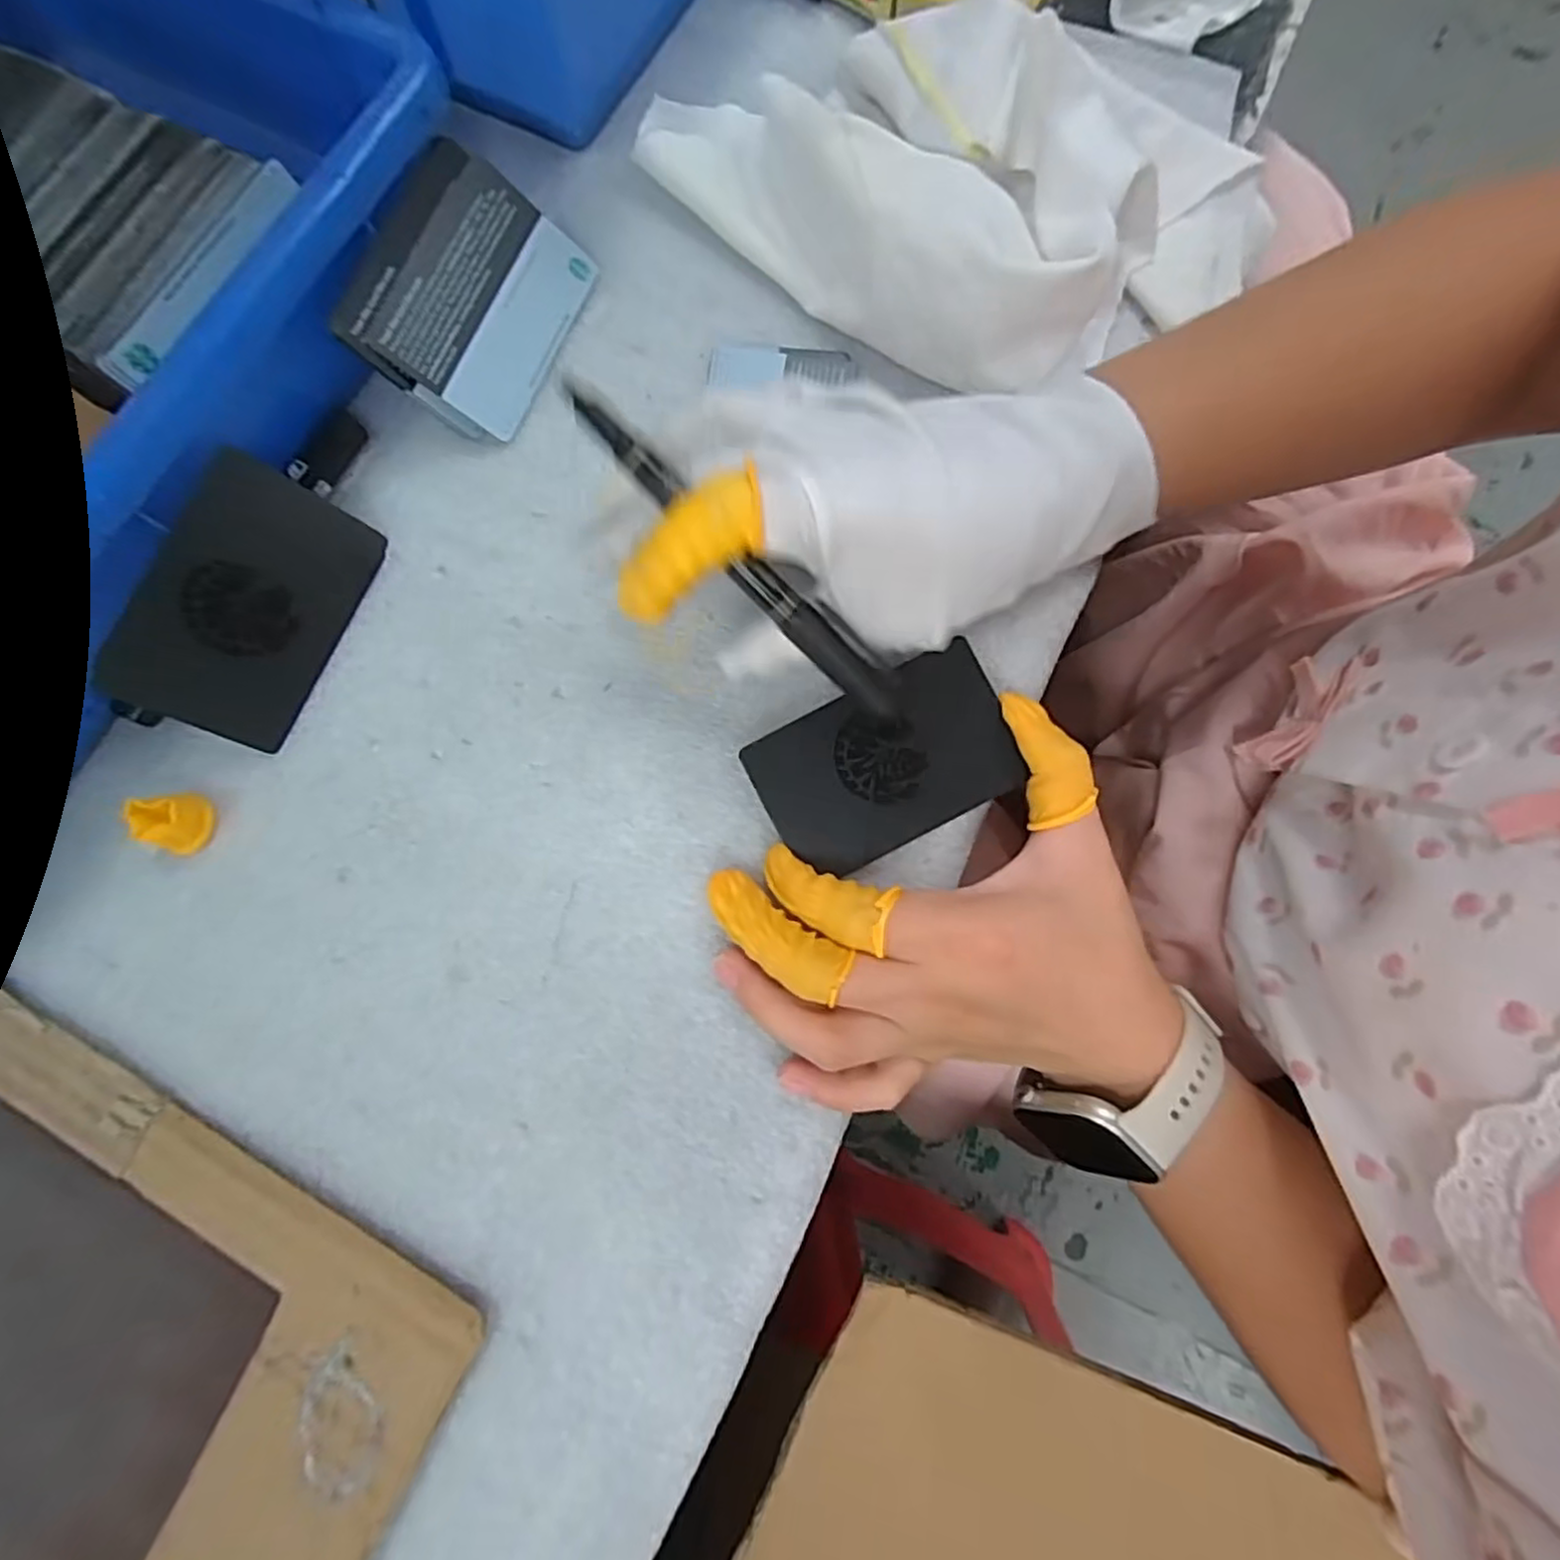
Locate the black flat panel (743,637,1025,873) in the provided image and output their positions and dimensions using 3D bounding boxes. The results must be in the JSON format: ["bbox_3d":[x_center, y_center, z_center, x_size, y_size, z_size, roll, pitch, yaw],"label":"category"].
[{"bbox_3d":[0.035,-0.005,0.241,0.083,0.004,0.053,-27,88,2],"label":"black flat panel"}]

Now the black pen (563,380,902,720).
[{"bbox_3d":[-0.007,-0.062,0.213,0.130,0.009,0.015,40,82,-21],"label":"black pen"}]

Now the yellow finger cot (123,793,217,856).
[{"bbox_3d":[-0.206,0.014,0.245,0.017,0.017,0.020,11,80,3],"label":"yellow finger cot"}]

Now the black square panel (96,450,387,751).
[{"bbox_3d":[-0.181,-0.060,0.247,0.054,0.004,0.089,29,80,-39],"label":"black square panel"}]

